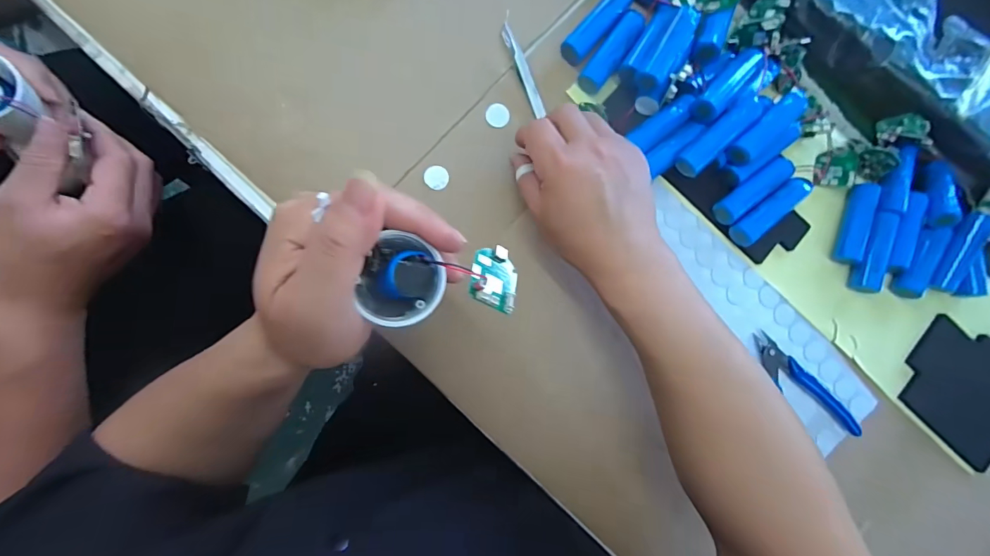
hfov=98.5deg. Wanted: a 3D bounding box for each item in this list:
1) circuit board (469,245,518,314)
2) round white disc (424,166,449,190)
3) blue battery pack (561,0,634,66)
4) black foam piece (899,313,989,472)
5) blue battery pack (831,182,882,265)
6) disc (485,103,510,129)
[{"bbox_3d":[0.001,-0.001,0.236,0.030,0.005,0.037,22,61,-32],"label":"circuit board"},{"bbox_3d":[-0.048,-0.082,0.349,0.020,0.004,0.020,0,88,-8],"label":"round white disc"},{"bbox_3d":[0.086,-0.213,0.359,0.023,0.021,0.074,41,83,-5],"label":"blue battery pack"},{"bbox_3d":[0.452,0.089,0.398,0.124,0.008,0.141,42,83,-5],"label":"black foam piece"},{"bbox_3d":[0.324,-0.050,0.383,0.018,0.019,0.077,20,86,-7],"label":"blue battery pack"},{"bbox_3d":[0.002,-0.137,0.359,0.020,0.004,0.020,0,88,-8],"label":"disc"}]

